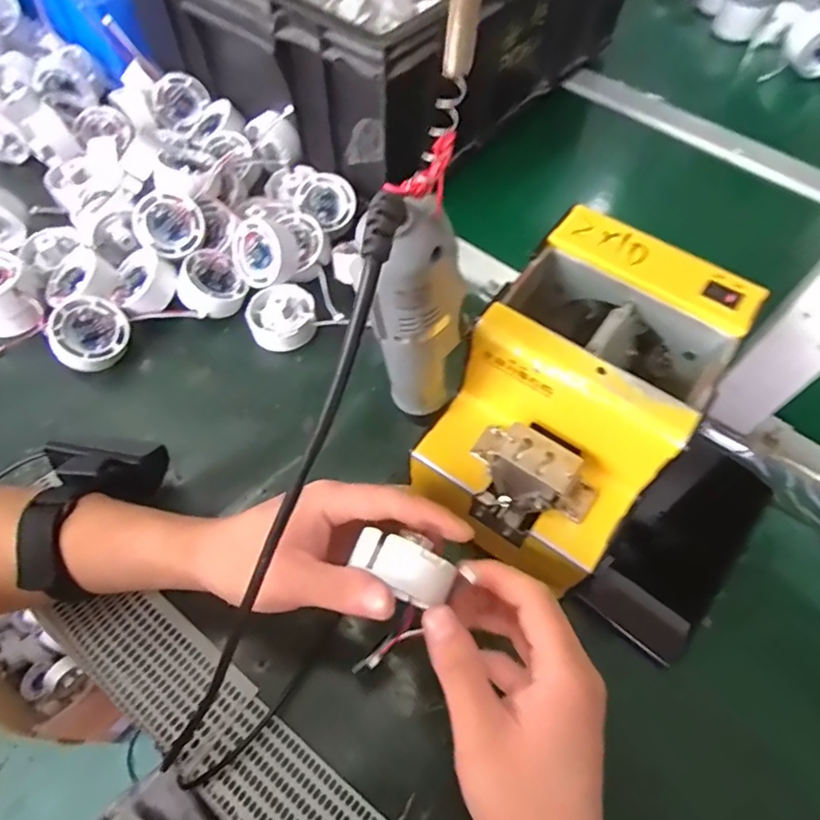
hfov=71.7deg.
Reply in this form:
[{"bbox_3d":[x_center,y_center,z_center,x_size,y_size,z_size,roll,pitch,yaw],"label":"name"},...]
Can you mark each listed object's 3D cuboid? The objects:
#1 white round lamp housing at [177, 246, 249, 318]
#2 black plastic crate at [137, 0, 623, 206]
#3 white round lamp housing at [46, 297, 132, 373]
[{"bbox_3d":[-0.170,-0.106,0.484,0.054,0.029,0.054,12,62,-23],"label":"white round lamp housing"},{"bbox_3d":[-0.022,-0.478,0.629,0.388,0.159,0.477,37,65,18],"label":"black plastic crate"},{"bbox_3d":[-0.257,-0.060,0.456,0.055,0.027,0.053,7,75,-26],"label":"white round lamp housing"}]

